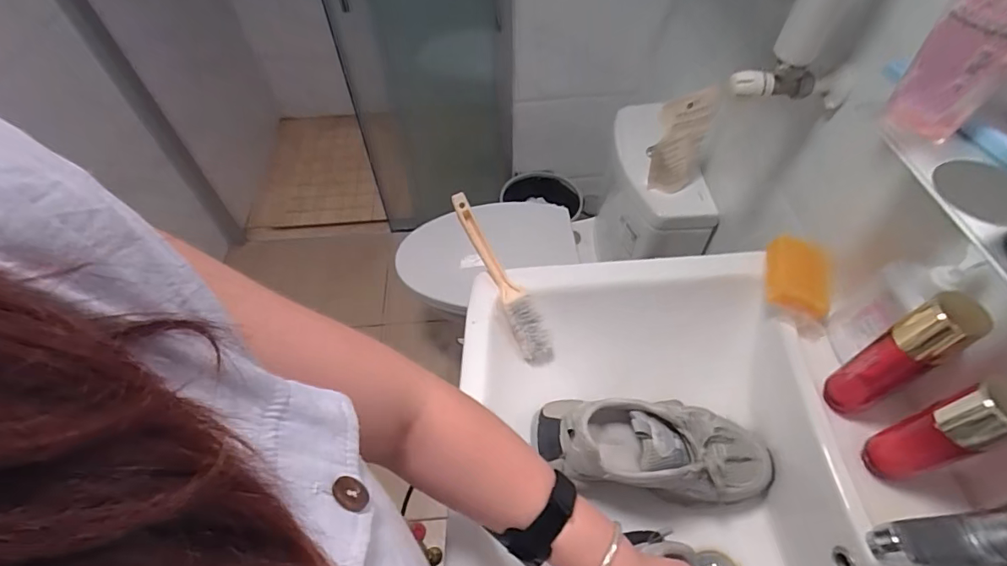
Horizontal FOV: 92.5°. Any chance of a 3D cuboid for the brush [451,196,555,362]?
[{"bbox_3d":[-0.003,-0.004,0.604,0.038,0.044,0.229,-25,80,-16],"label":"brush"}]

